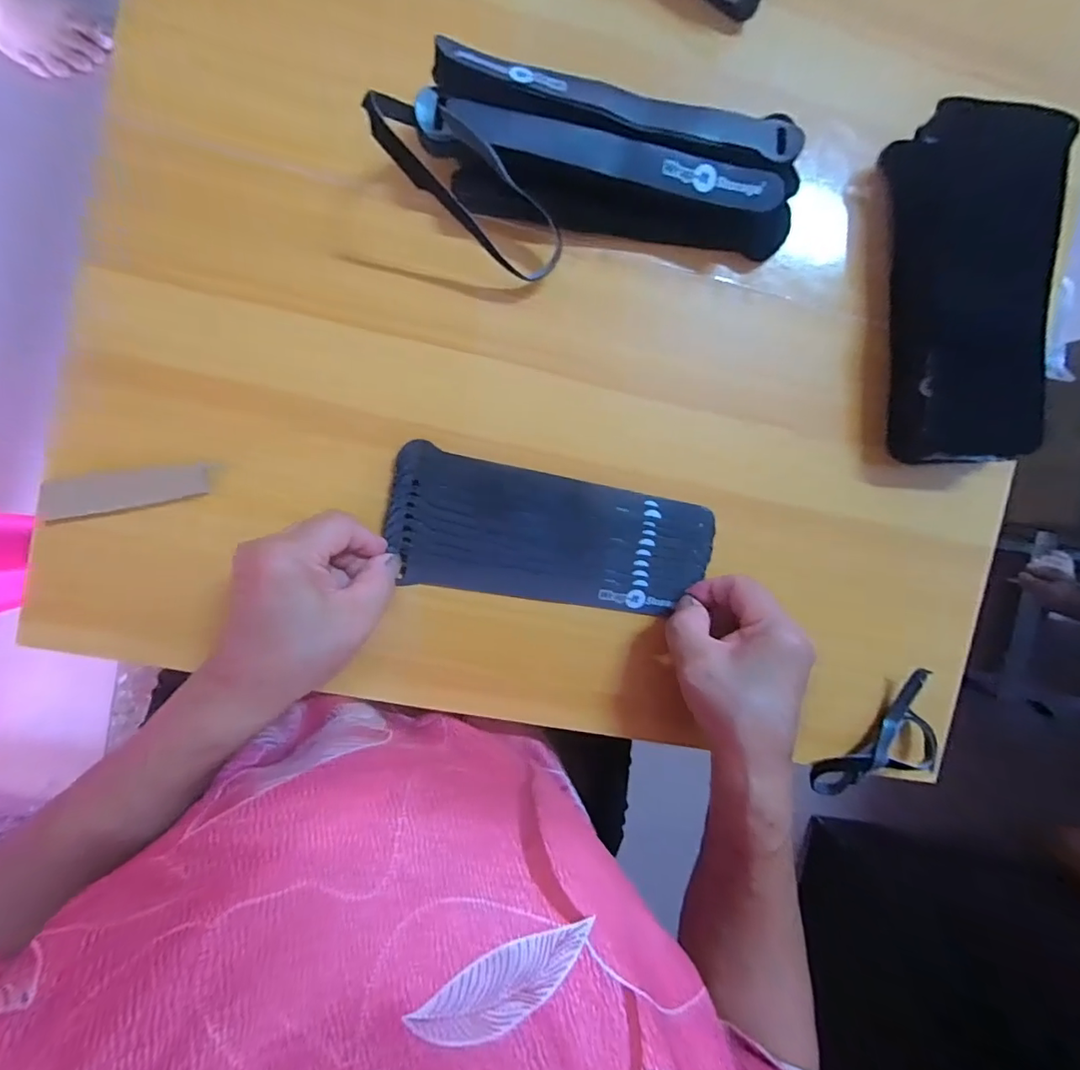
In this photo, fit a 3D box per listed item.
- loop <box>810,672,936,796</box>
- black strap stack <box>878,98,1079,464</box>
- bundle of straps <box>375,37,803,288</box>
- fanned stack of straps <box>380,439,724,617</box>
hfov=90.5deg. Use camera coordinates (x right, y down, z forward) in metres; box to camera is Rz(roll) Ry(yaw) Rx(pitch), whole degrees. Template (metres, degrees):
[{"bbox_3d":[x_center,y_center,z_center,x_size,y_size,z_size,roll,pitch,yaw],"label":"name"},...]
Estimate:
[{"bbox_3d":[0.234,0.143,0.360,0.049,0.022,0.102,38,88,-8],"label":"loop"},{"bbox_3d":[0.265,-0.146,0.329,0.085,0.040,0.197,-2,94,-7],"label":"black strap stack"},{"bbox_3d":[0.032,-0.194,0.301,0.234,0.046,0.093,6,93,-8],"label":"bundle of straps"},{"bbox_3d":[0.008,0.002,0.331,0.195,0.009,0.078,10,92,-7],"label":"fanned stack of straps"}]

